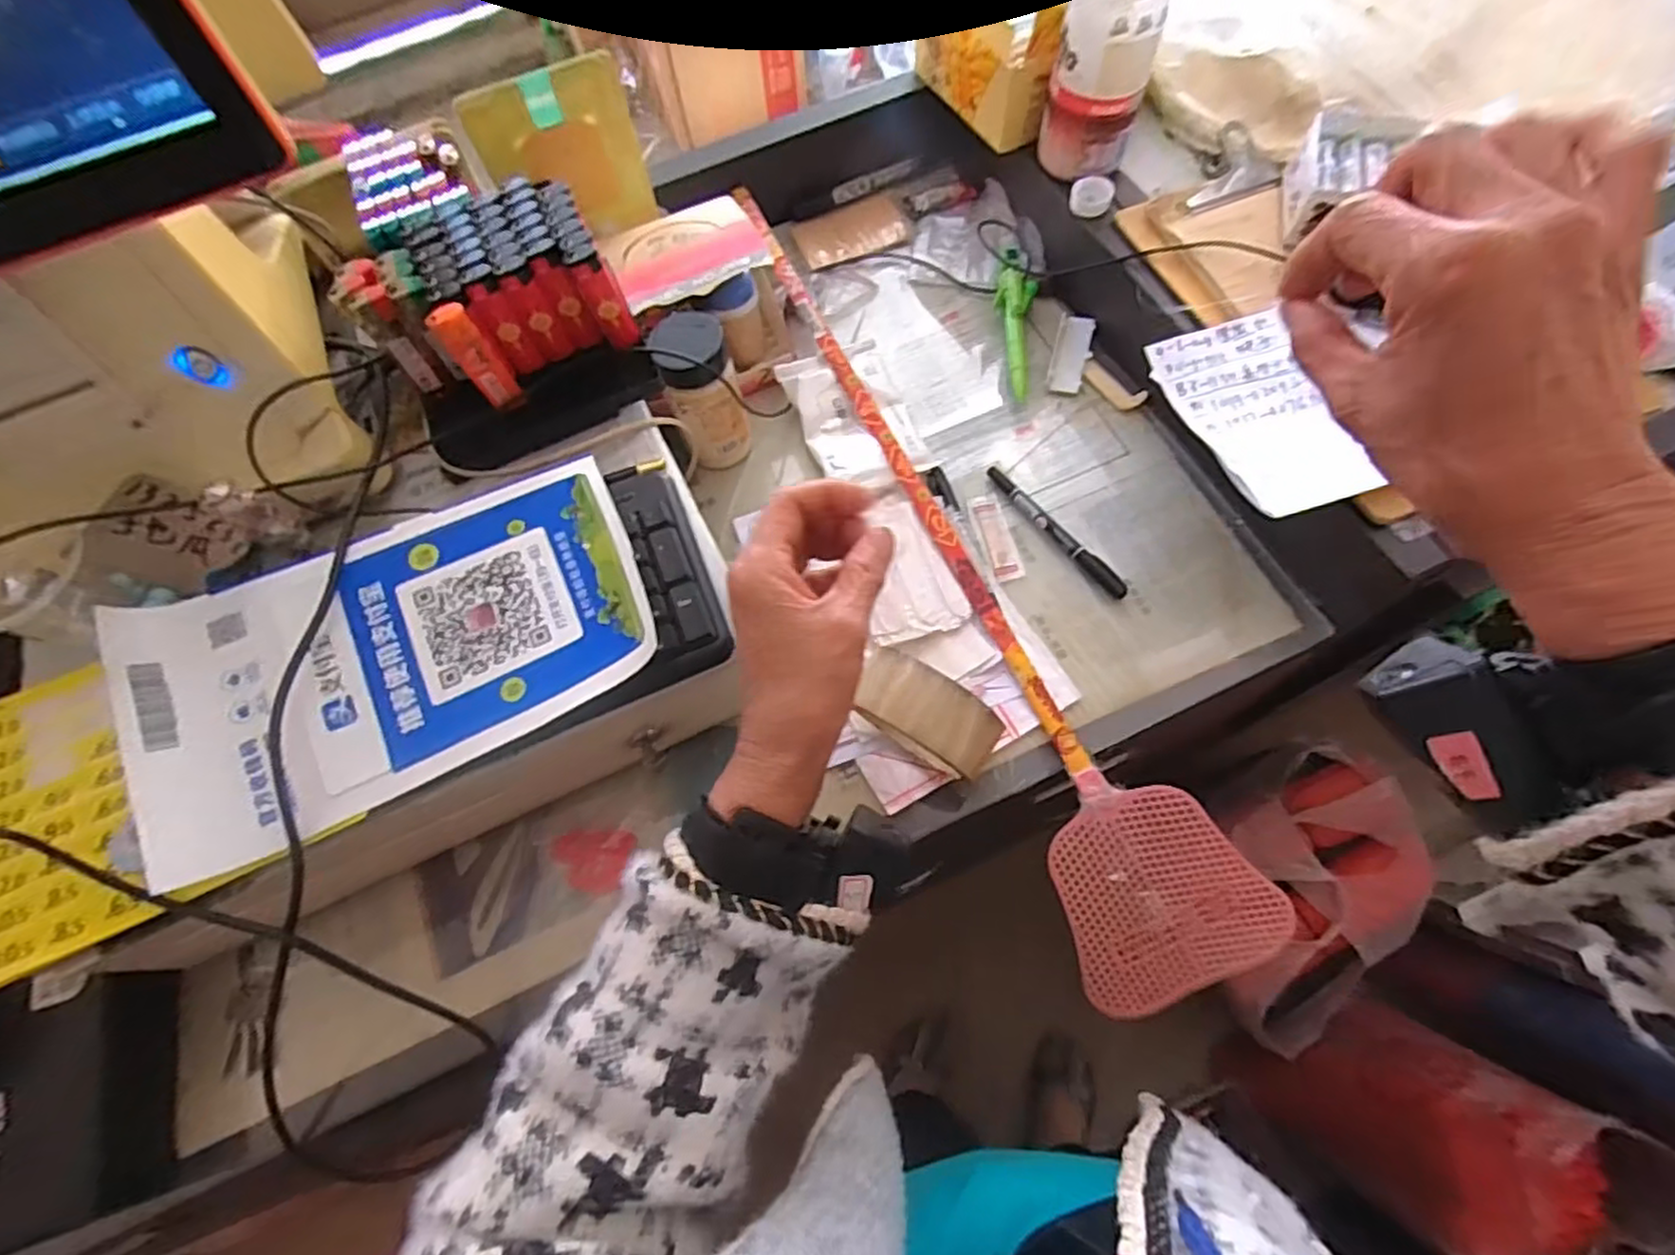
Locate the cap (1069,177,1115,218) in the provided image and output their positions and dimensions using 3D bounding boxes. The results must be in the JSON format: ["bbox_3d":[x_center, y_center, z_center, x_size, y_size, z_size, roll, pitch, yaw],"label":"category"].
[{"bbox_3d":[0.198,-0.338,0.570,0.032,0.014,0.032,-1,64,3],"label":"cap"}]

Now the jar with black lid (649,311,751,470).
[{"bbox_3d":[-0.097,-0.172,0.534,0.051,0.113,0.050,-1,64,3],"label":"jar with black lid"}]

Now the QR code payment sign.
[{"bbox_3d":[-0.232,0.009,0.388,0.255,0.026,0.141,-25,74,-8],"label":"QR code payment sign"}]

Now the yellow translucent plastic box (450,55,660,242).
[{"bbox_3d":[-0.209,-0.353,0.554,0.117,0.123,0.017,-26,66,-9],"label":"yellow translucent plastic box"}]

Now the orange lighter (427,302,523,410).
[{"bbox_3d":[-0.211,-0.158,0.429,0.011,0.068,0.023,40,73,19],"label":"orange lighter"}]

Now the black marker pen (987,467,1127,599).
[{"bbox_3d":[0.161,-0.072,0.542,0.012,0.011,0.137,-36,67,-13],"label":"black marker pen"}]

